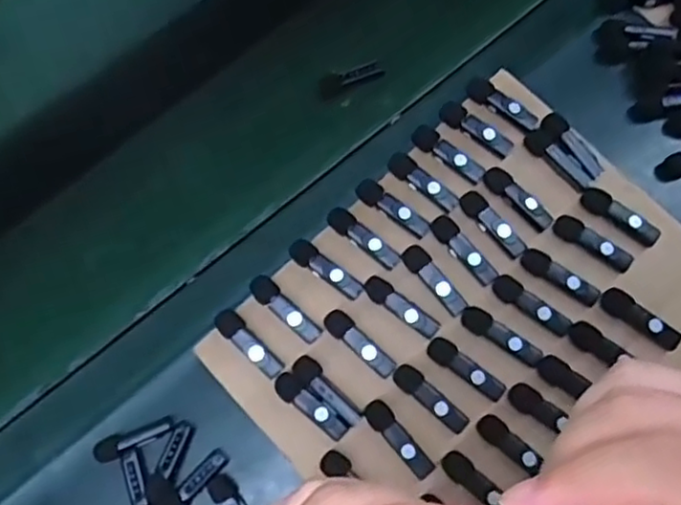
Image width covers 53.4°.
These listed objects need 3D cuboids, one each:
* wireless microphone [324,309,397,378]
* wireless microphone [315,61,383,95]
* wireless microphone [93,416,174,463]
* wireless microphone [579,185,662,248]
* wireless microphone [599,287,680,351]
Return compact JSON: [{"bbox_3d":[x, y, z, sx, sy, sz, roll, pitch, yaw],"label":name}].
[{"bbox_3d":[0.014,0.069,0.517,0.019,0.009,0.066,-42,79,-9],"label":"wireless microphone"},{"bbox_3d":[0.009,-0.171,0.669,0.069,0.014,0.018,-27,73,-5],"label":"wireless microphone"},{"bbox_3d":[-0.174,0.160,0.580,0.067,0.021,0.020,-19,72,-2],"label":"wireless microphone"},{"bbox_3d":[0.221,-0.029,0.535,0.065,0.012,0.021,34,79,9],"label":"wireless microphone"},{"bbox_3d":[0.230,0.051,0.517,0.065,0.011,0.019,39,80,10],"label":"wireless microphone"}]

